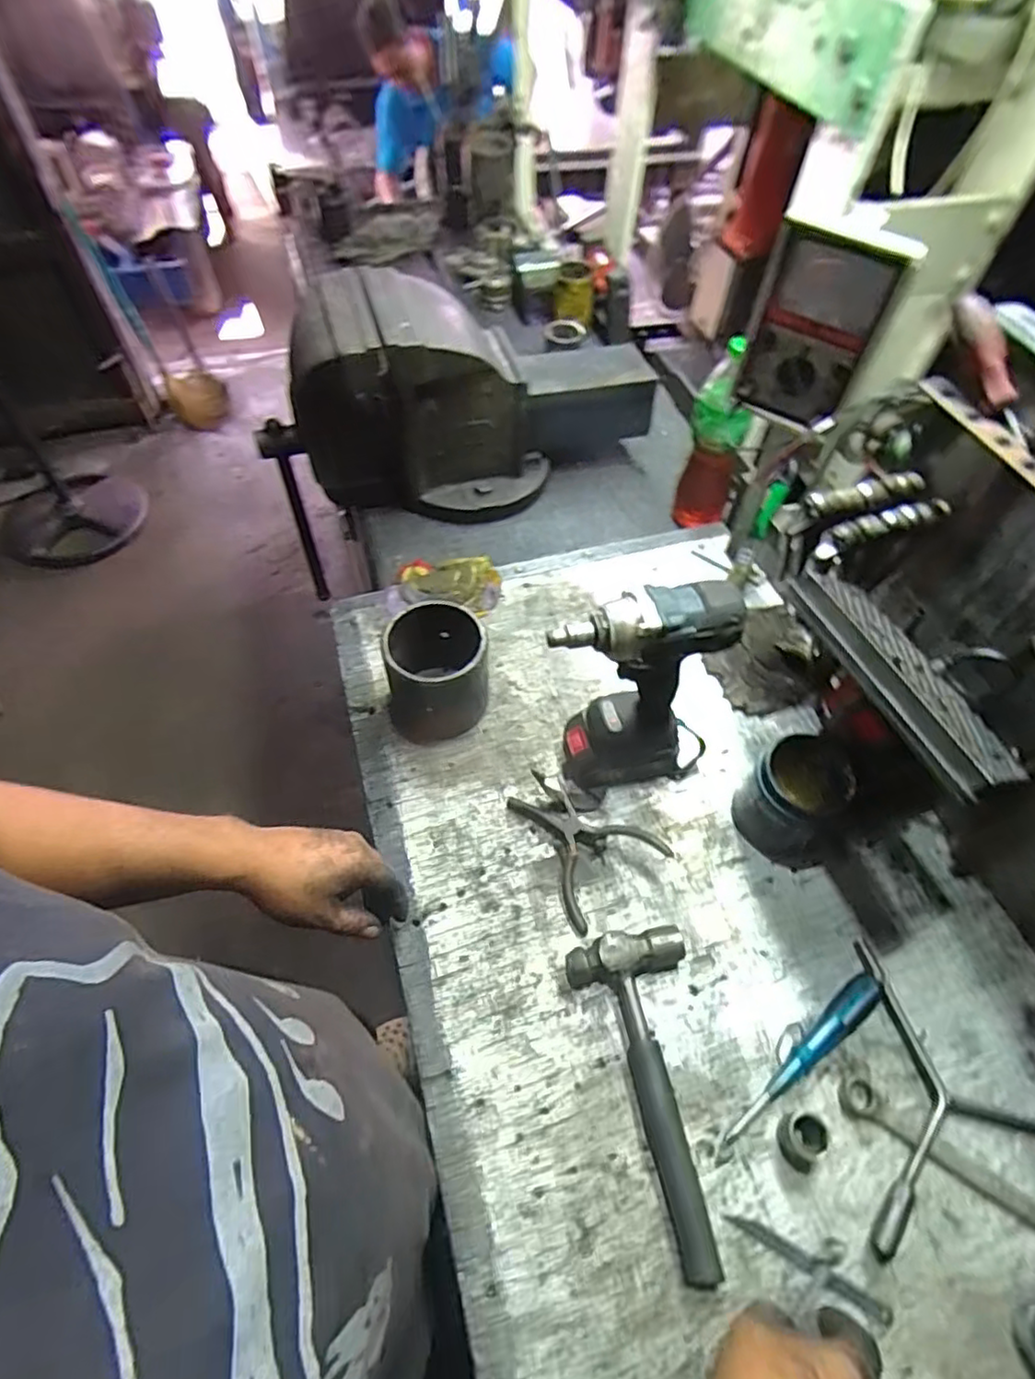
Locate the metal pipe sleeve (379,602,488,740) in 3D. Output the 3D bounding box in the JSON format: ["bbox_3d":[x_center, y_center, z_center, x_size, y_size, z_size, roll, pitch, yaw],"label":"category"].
[{"bbox_3d":[-0.092,-0.023,0.725,0.114,0.114,0.117,-11,58,-9],"label":"metal pipe sleeve"}]

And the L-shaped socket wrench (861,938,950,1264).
[{"bbox_3d":[0.324,0.332,0.538,0.061,0.026,0.232,15,58,8],"label":"L-shaped socket wrench"}]

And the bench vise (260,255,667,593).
[{"bbox_3d":[-0.066,-0.416,0.901,0.563,0.255,0.207,-16,59,-12],"label":"bench vise"}]

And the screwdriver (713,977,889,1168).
[{"bbox_3d":[0.244,0.321,0.553,0.202,0.023,0.029,-33,64,-21],"label":"screwdriver"}]

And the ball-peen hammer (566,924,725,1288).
[{"bbox_3d":[0.114,0.331,0.539,0.103,0.033,0.243,-6,57,-6],"label":"ball-peen hammer"}]

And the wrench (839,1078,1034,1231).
[{"bbox_3d":[0.367,0.385,0.515,0.215,0.012,0.031,29,60,16],"label":"wrench"}]

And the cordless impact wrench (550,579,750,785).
[{"bbox_3d":[0.115,0.006,0.633,0.162,0.234,0.083,-9,58,-8],"label":"cordless impact wrench"}]

